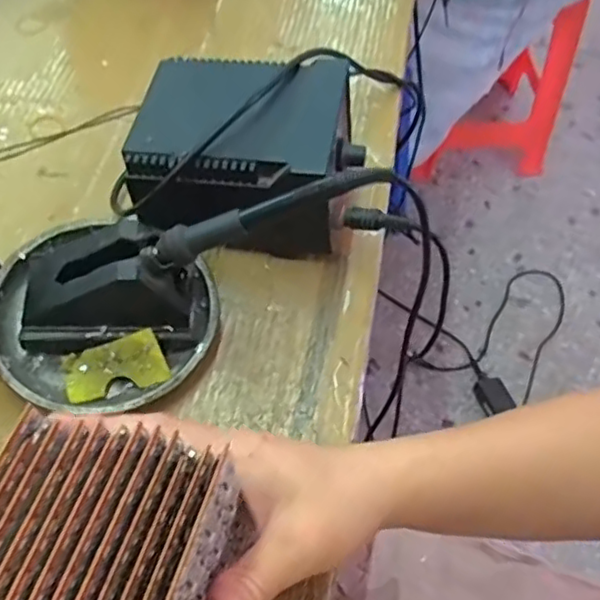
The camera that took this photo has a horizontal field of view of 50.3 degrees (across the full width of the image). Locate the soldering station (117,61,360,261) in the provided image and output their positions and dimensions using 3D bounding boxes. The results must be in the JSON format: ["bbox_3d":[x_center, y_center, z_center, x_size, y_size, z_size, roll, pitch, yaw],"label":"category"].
[{"bbox_3d":[-0.035,-0.104,0.460,0.151,0.094,0.119,9,58,5],"label":"soldering station"}]

